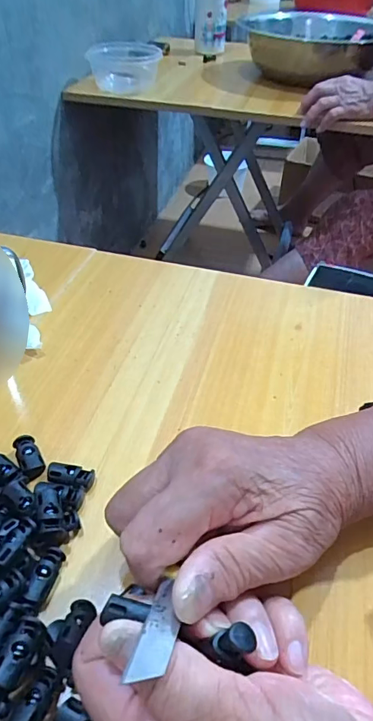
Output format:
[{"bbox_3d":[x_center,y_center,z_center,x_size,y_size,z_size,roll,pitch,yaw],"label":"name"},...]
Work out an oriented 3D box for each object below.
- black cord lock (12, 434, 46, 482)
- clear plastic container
[{"bbox_3d":[-0.097,0.060,0.286,0.013,0.009,0.031,-22,49,-23],"label":"black cord lock"},{"bbox_3d":[-0.115,-0.568,0.888,0.129,0.053,0.152,-1,45,-3],"label":"clear plastic container"}]

